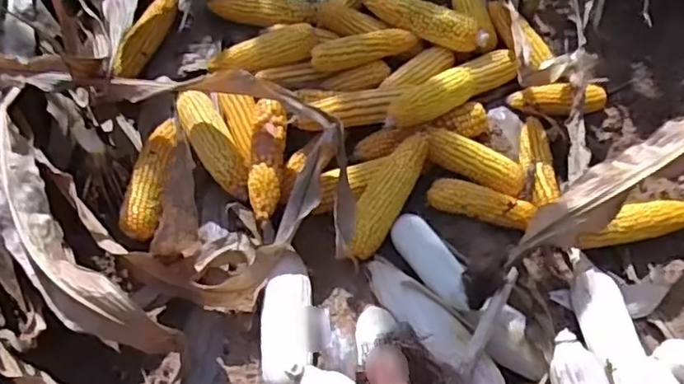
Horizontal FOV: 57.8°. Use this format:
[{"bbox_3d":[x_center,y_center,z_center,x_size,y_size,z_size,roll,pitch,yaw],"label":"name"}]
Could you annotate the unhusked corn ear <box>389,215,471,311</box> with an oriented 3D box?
[{"bbox_3d":[0.111,0.084,0.752,0.040,0.038,0.157,-24,43,-12],"label":"unhusked corn ear"}]

